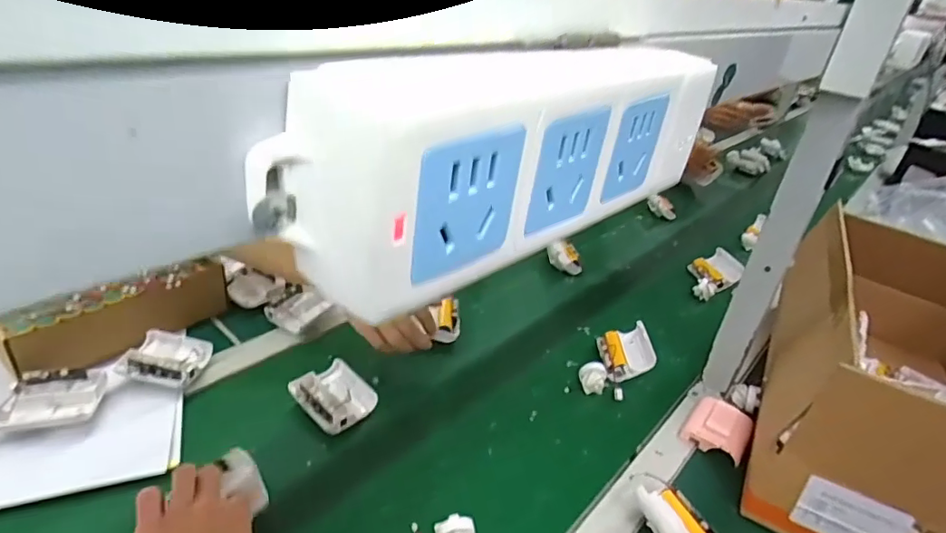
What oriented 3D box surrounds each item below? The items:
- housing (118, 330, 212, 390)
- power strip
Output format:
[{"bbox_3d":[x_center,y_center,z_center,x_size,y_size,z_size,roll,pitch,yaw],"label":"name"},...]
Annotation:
[{"bbox_3d":[-0.356,0.111,0.618,0.081,0.036,0.072,14,29,-3],"label":"housing"},{"bbox_3d":[0.024,-0.037,0.159,0.168,0.054,0.030,-16,42,-43],"label":"power strip"}]

